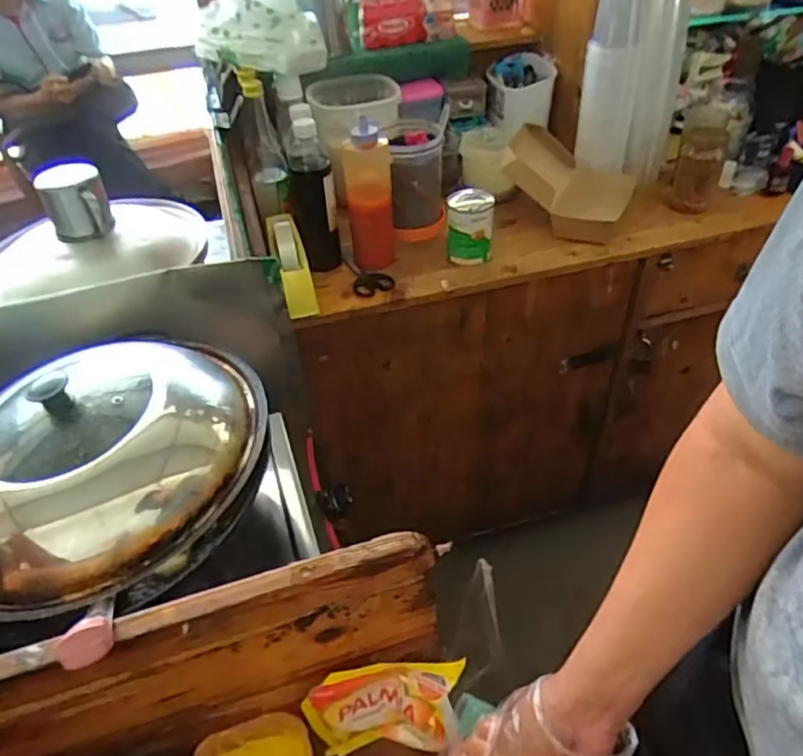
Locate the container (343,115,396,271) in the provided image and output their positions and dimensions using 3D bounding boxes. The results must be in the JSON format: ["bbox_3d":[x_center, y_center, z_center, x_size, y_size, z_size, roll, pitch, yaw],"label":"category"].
[{"bbox_3d":[-0.049,-0.288,0.973,0.067,0.227,0.062,-2,44,2],"label":"container"}]

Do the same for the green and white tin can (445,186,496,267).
[{"bbox_3d":[0.111,-0.236,0.999,0.070,0.118,0.063,2,45,5],"label":"green and white tin can"}]

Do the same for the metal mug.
[{"bbox_3d":[-0.436,-0.235,0.829,0.080,0.086,0.081,-23,48,-20],"label":"metal mug"}]

